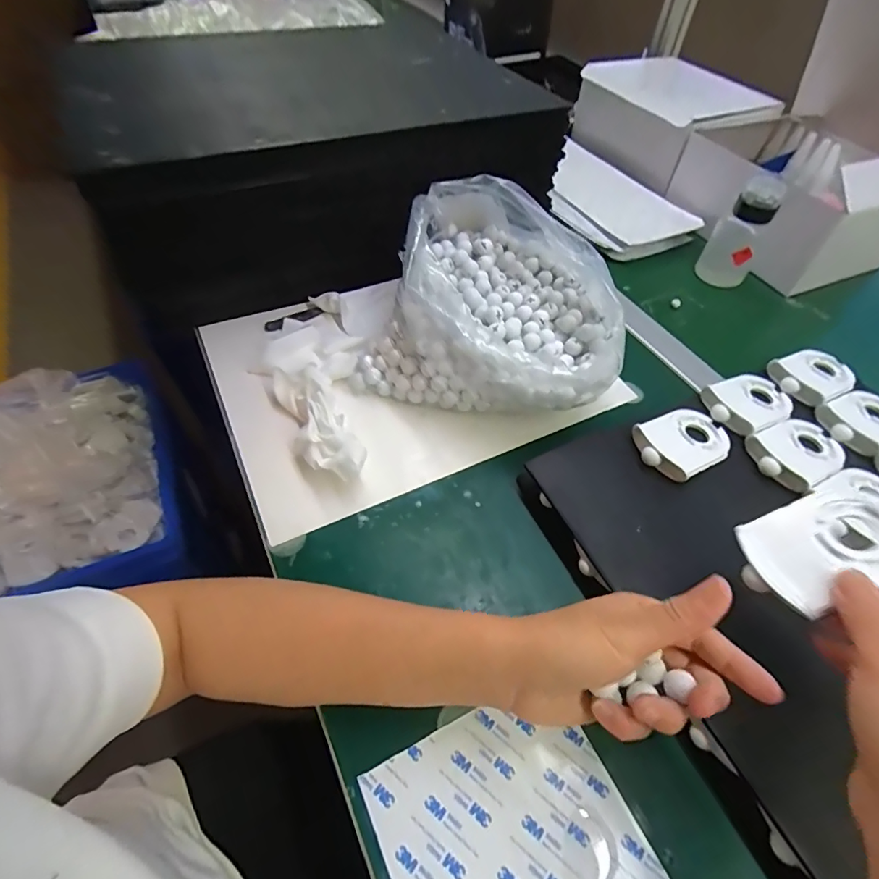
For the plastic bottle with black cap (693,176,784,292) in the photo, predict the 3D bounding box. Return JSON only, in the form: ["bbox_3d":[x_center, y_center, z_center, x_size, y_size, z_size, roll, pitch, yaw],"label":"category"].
[{"bbox_3d":[0.376,-0.253,0.603,0.061,0.127,0.047,29,56,17],"label":"plastic bottle with black cap"}]

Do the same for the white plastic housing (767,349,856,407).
[{"bbox_3d":[0.364,-0.064,0.463,0.086,0.017,0.057,-21,56,-19],"label":"white plastic housing"}]

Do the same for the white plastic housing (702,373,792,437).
[{"bbox_3d":[0.285,-0.036,0.437,0.091,0.021,0.057,-22,57,-20],"label":"white plastic housing"}]

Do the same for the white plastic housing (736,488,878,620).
[{"bbox_3d":[0.223,0.063,0.278,0.081,0.018,0.057,-27,48,4],"label":"white plastic housing"}]

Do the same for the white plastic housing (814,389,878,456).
[{"bbox_3d":[0.386,-0.020,0.430,0.089,0.019,0.058,-20,56,-19],"label":"white plastic housing"}]

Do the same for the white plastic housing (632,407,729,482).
[{"bbox_3d":[0.208,0.000,0.404,0.087,0.014,0.057,-24,57,-21],"label":"white plastic housing"}]

